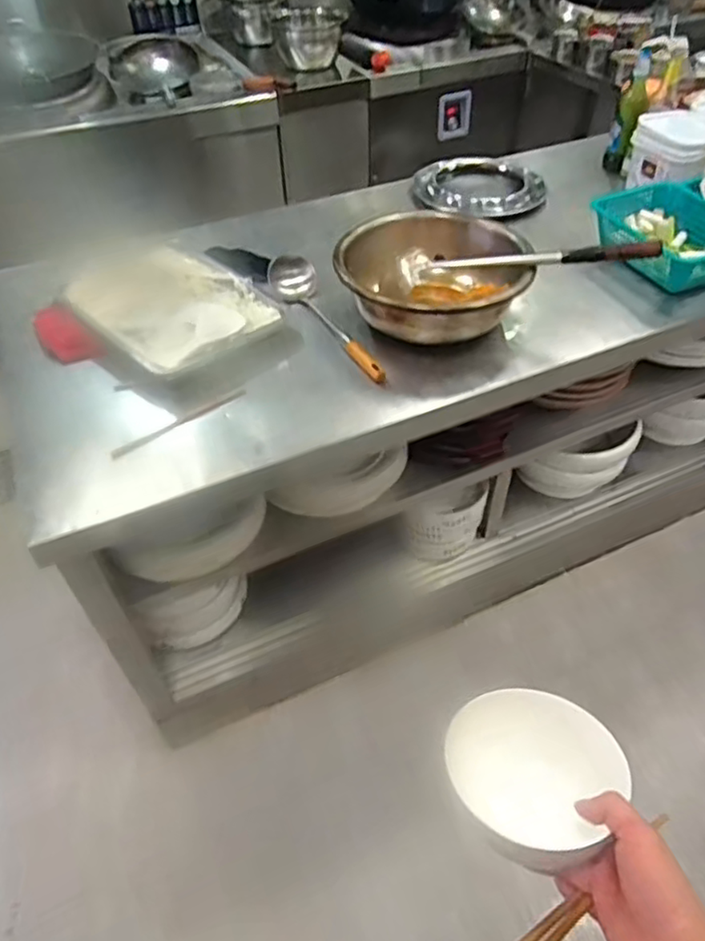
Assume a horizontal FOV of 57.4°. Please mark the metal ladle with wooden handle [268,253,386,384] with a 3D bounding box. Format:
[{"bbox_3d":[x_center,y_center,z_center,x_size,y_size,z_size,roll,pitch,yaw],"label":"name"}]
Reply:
[{"bbox_3d":[-0.058,-0.284,1.183,0.089,0.062,0.368,-19,49,-15],"label":"metal ladle with wooden handle"}]

